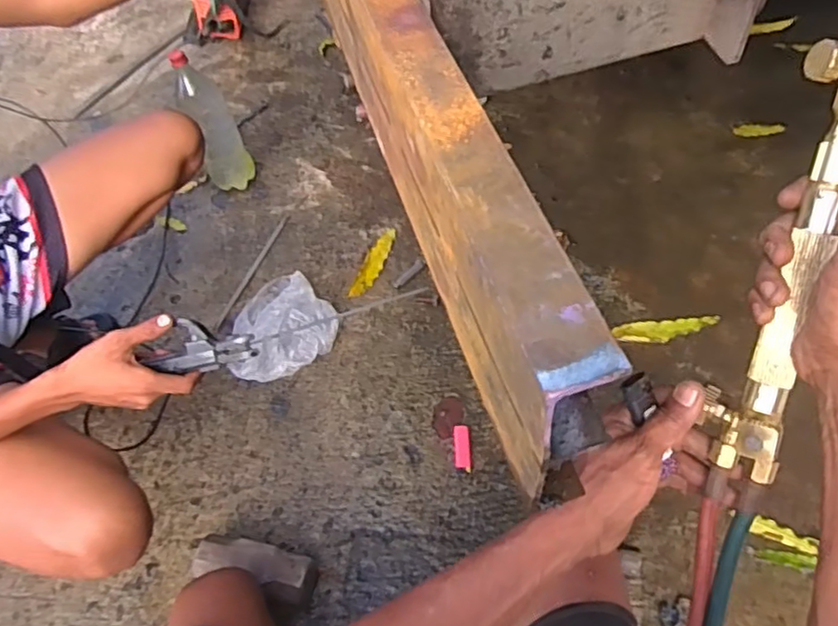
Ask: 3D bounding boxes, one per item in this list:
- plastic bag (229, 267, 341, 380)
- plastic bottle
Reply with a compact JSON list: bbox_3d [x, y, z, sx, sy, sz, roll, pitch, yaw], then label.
[{"bbox_3d":[-0.262,0.015,1.122,0.200,0.072,0.205,-30,57,-17],"label":"plastic bag"},{"bbox_3d":[-0.420,-0.374,1.280,0.096,0.296,0.074,-34,59,-20],"label":"plastic bottle"}]

